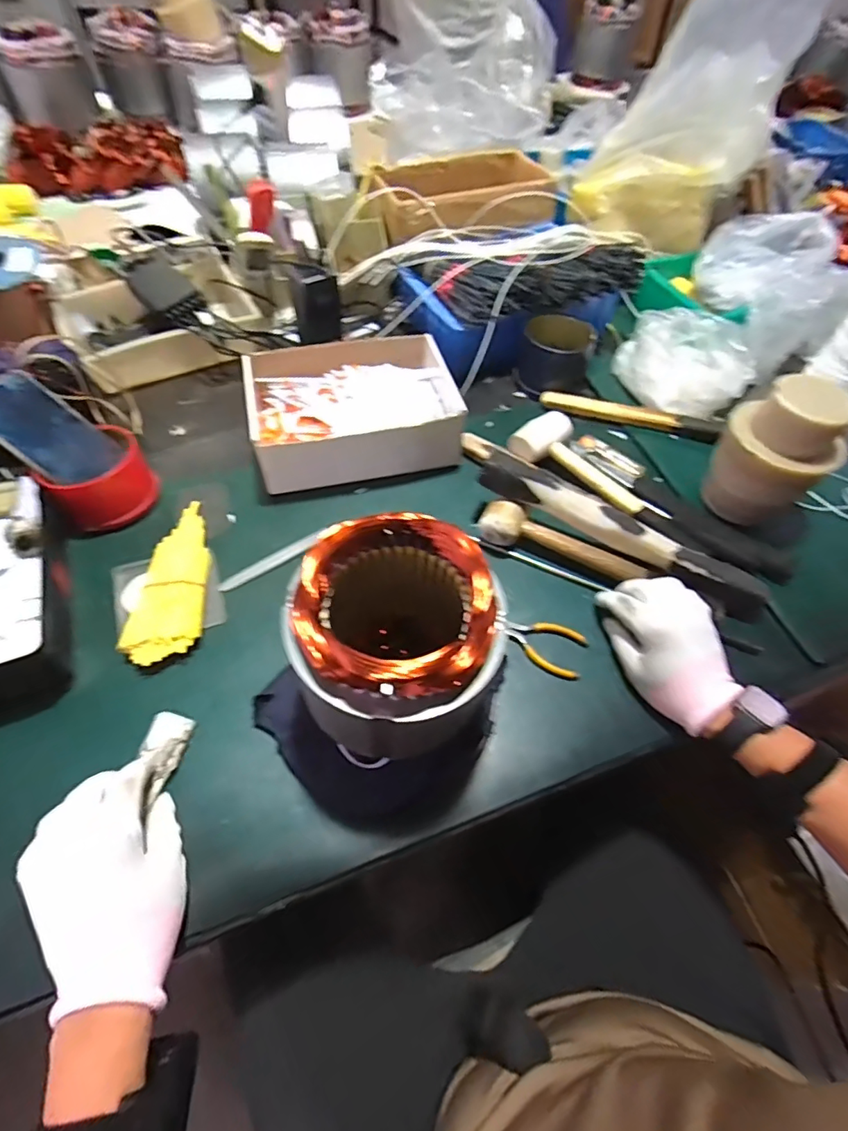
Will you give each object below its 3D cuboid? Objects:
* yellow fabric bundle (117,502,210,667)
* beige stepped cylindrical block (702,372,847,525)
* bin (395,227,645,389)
[{"bbox_3d":[-0.251,0.009,0.531,0.062,0.022,0.190,-2,57,-5],"label":"yellow fabric bundle"},{"bbox_3d":[0.373,-0.118,0.562,0.088,0.142,0.107,-36,65,-23],"label":"beige stepped cylindrical block"},{"bbox_3d":[0.143,-0.412,0.772,0.317,0.122,0.236,-23,61,-17],"label":"bin"}]

